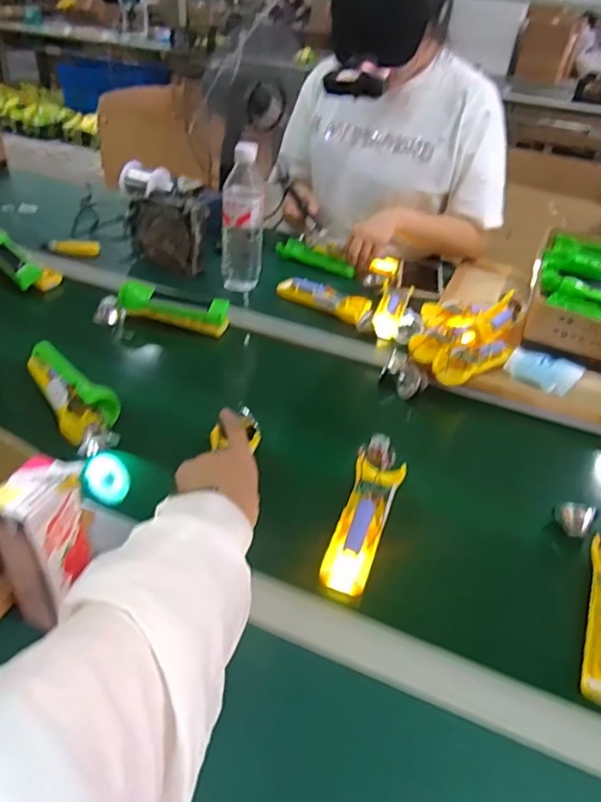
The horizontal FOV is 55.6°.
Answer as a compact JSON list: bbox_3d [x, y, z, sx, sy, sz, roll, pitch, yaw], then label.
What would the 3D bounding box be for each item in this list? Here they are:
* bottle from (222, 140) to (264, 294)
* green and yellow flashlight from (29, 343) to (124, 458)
[{"bbox_3d":[-0.094,-0.287,0.924,0.061,0.232,0.053,0,36,-9],"label":"bottle"},{"bbox_3d":[-0.269,-0.008,0.676,0.066,0.044,0.198,-23,45,-34],"label":"green and yellow flashlight"}]

